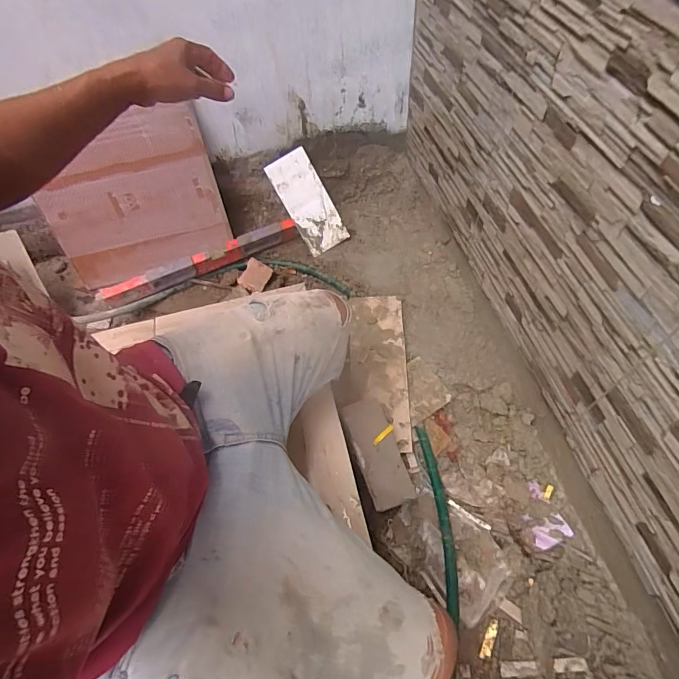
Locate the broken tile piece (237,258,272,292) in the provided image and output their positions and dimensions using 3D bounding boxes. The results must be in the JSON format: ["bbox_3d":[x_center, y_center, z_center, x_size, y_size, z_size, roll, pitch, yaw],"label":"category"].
[{"bbox_3d":[-0.220,-0.164,1.091,0.067,0.008,0.077,33,98,-2],"label":"broken tile piece"}]

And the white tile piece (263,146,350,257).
[{"bbox_3d":[-0.080,-0.346,1.073,0.111,0.246,0.015,-30,20,3],"label":"white tile piece"}]

